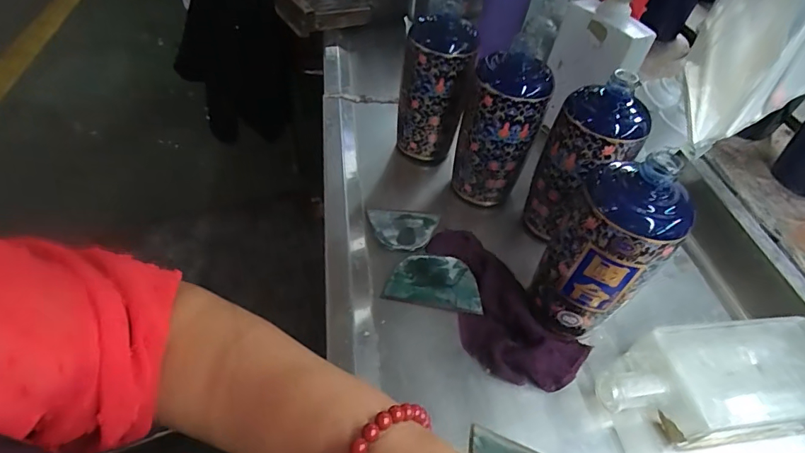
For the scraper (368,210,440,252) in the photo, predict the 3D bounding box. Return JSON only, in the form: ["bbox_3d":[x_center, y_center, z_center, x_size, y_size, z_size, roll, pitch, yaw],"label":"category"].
[{"bbox_3d":[0.002,0.003,0.491,0.075,0.005,0.059,1,48,-4],"label":"scraper"}]

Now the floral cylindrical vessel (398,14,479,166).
[{"bbox_3d":[0.039,-0.162,0.543,0.078,0.165,0.070,7,48,0],"label":"floral cylindrical vessel"}]

